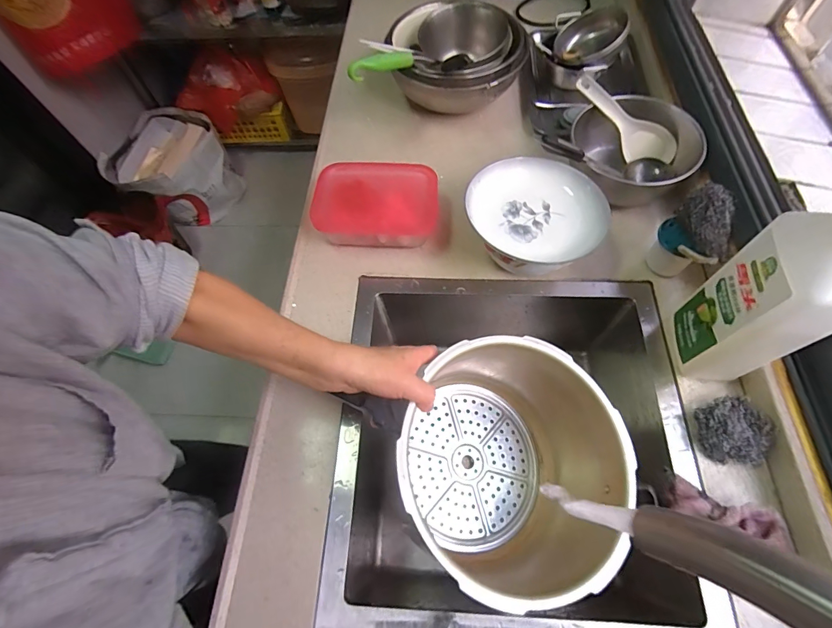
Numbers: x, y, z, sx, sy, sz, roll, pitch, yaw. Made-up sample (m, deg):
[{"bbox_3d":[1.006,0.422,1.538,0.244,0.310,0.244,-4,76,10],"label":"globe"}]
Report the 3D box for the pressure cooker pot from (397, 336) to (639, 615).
[{"bbox_3d":[0.089,0.175,0.477,0.254,0.190,0.257,5,67,-11],"label":"pressure cooker pot"}]

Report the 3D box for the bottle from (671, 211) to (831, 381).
[{"bbox_3d":[0.345,-0.024,0.370,0.063,0.292,0.095,5,65,5],"label":"bottle"}]

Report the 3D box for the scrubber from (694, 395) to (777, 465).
[{"bbox_3d":[0.354,0.132,0.445,0.075,0.035,0.071,-1,65,2],"label":"scrubber"}]

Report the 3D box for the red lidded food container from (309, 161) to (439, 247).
[{"bbox_3d":[-0.060,-0.162,0.591,0.183,0.064,0.119,-1,65,2],"label":"red lidded food container"}]

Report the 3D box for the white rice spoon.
[{"bbox_3d":[0.326,-0.304,0.624,0.188,0.061,0.023,40,27,-5],"label":"white rice spoon"}]

